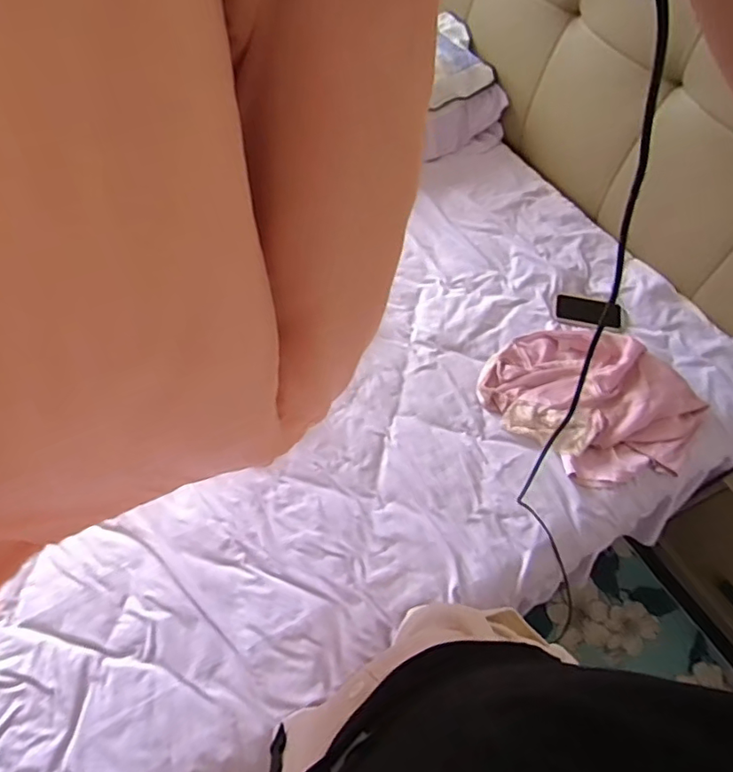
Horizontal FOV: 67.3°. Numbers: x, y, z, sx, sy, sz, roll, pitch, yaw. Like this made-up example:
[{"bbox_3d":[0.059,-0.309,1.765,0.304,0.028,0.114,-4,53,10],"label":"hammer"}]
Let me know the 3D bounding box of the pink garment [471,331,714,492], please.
[{"bbox_3d":[0.442,0.017,1.080,0.321,0.067,0.362,-37,68,-17],"label":"pink garment"}]

